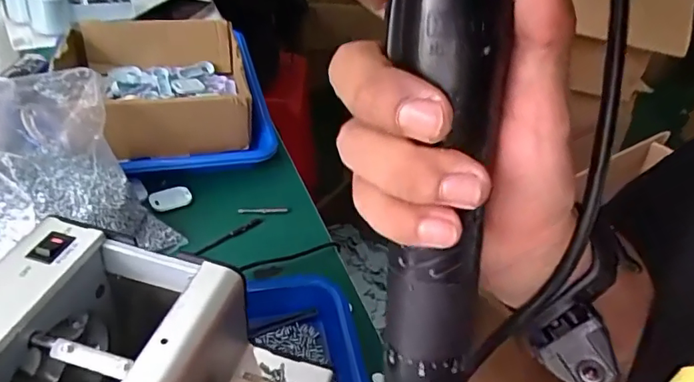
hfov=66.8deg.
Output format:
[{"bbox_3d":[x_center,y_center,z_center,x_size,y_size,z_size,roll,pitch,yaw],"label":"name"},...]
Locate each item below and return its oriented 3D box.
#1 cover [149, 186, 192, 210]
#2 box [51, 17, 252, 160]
[{"bbox_3d":[-0.179,0.006,0.534,0.040,0.008,0.028,-10,42,-20],"label":"cover"},{"bbox_3d":[-0.216,-0.120,0.614,0.180,0.104,0.214,-9,42,-19],"label":"box"}]

